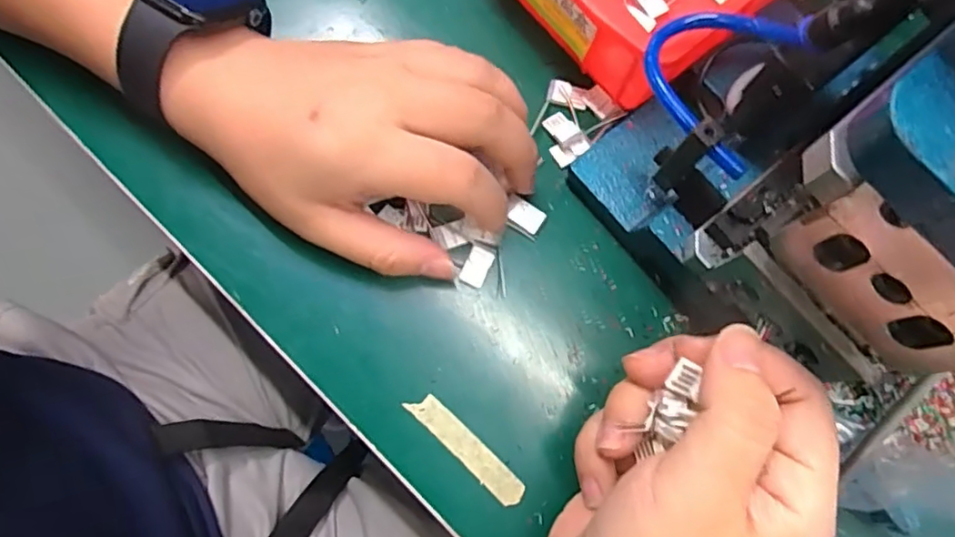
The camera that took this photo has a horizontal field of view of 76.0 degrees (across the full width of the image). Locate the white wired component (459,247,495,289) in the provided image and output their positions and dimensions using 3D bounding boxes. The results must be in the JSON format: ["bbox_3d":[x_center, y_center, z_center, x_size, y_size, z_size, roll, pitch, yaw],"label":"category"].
[{"bbox_3d":[0.000,0.000,0.289,0.012,0.005,0.017,23,79,4],"label":"white wired component"}]

